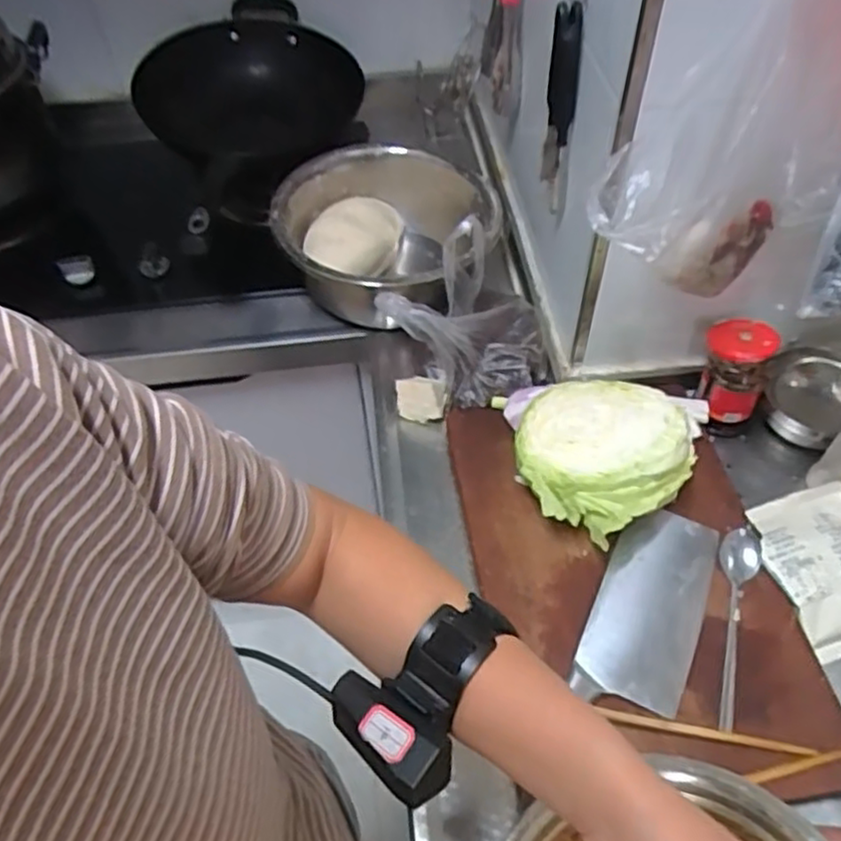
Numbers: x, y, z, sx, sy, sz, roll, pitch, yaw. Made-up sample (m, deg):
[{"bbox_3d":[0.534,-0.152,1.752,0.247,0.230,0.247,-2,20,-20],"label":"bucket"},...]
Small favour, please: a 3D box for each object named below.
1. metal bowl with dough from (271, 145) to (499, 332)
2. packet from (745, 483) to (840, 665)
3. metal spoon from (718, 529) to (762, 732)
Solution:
[{"bbox_3d":[-0.055,-0.222,0.895,0.247,0.127,0.258,-1,52,1],"label":"metal bowl with dough"},{"bbox_3d":[0.370,0.134,0.636,0.109,0.026,0.143,-13,63,-13],"label":"packet"},{"bbox_3d":[0.263,0.168,0.597,0.033,0.025,0.181,17,55,15],"label":"metal spoon"}]

